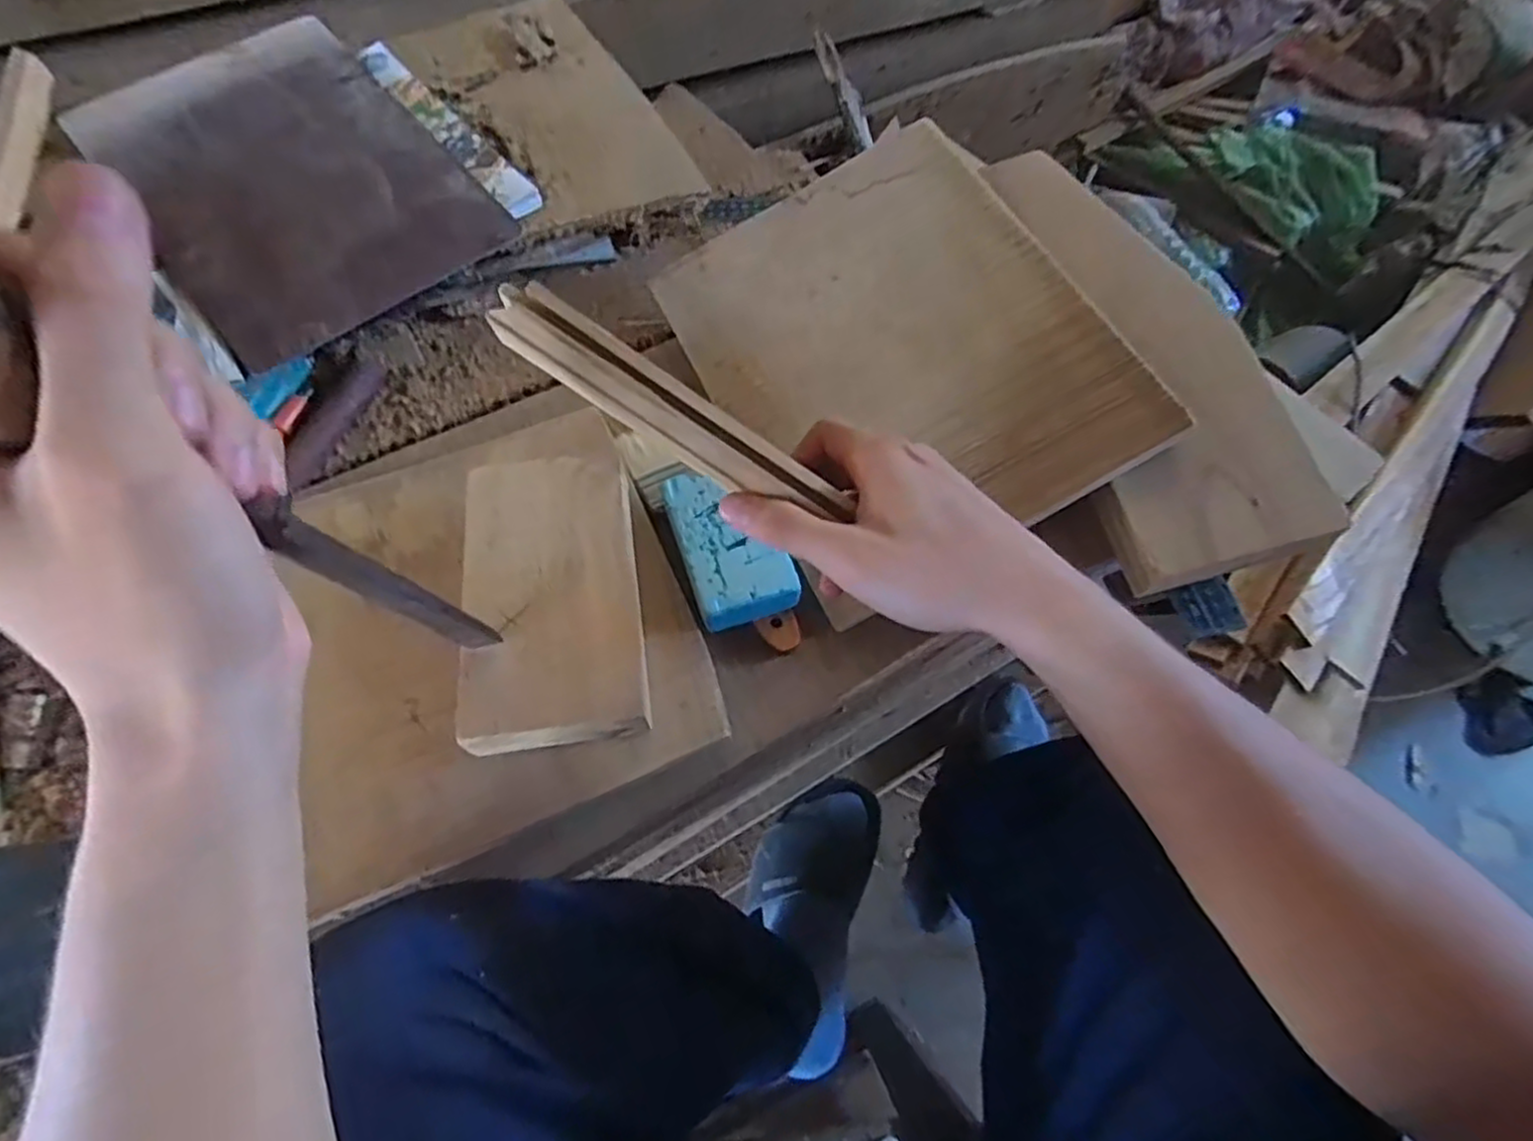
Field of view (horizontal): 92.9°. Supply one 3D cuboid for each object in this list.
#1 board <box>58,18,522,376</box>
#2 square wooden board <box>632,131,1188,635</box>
[{"bbox_3d":[-0.345,-0.285,0.522,0.199,0.012,0.297,-38,74,-20],"label":"board"},{"bbox_3d":[0.076,-0.152,0.483,0.230,0.017,0.313,-31,65,8],"label":"square wooden board"}]

